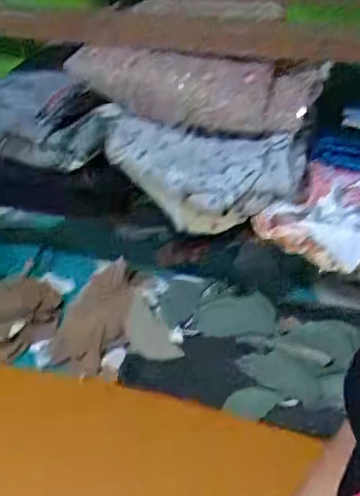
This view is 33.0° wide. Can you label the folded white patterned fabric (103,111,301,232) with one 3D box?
[{"bbox_3d":[0.025,-0.072,0.649,0.208,0.112,0.047,4,43,9],"label":"folded white patterned fabric"}]

